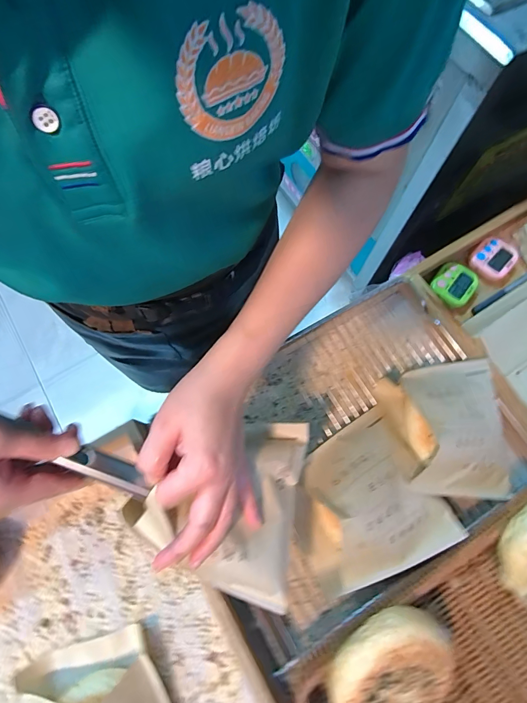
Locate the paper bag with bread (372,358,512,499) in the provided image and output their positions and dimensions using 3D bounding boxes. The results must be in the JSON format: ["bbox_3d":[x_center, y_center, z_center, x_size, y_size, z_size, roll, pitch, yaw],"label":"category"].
[{"bbox_3d":[0.214,0.083,0.411,0.144,0.089,0.157,0,72,-2],"label":"paper bag with bread"}]

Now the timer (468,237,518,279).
[{"bbox_3d":[0.354,-0.142,0.556,0.058,0.021,0.069,41,76,11],"label":"timer"}]

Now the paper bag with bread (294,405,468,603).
[{"bbox_3d":[0.109,0.165,0.378,0.159,0.070,0.155,-31,76,-11],"label":"paper bag with bread"}]

